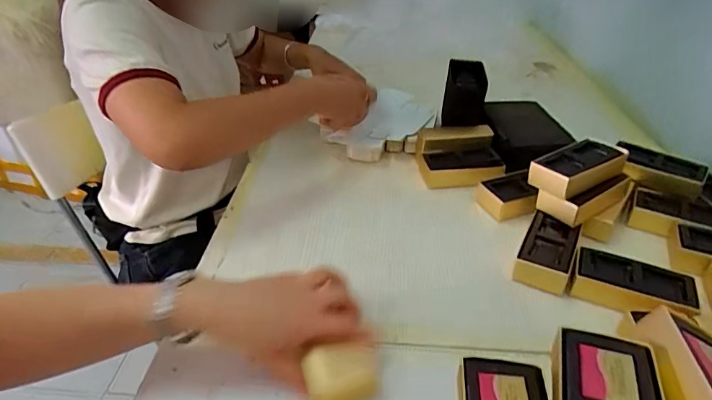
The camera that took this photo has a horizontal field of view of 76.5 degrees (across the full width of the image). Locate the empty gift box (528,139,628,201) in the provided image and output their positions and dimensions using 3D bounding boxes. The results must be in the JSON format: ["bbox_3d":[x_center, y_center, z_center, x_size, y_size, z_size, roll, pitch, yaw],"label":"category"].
[{"bbox_3d":[0.275,-0.043,0.562,0.130,0.031,0.061,-19,40,-26],"label":"empty gift box"}]

